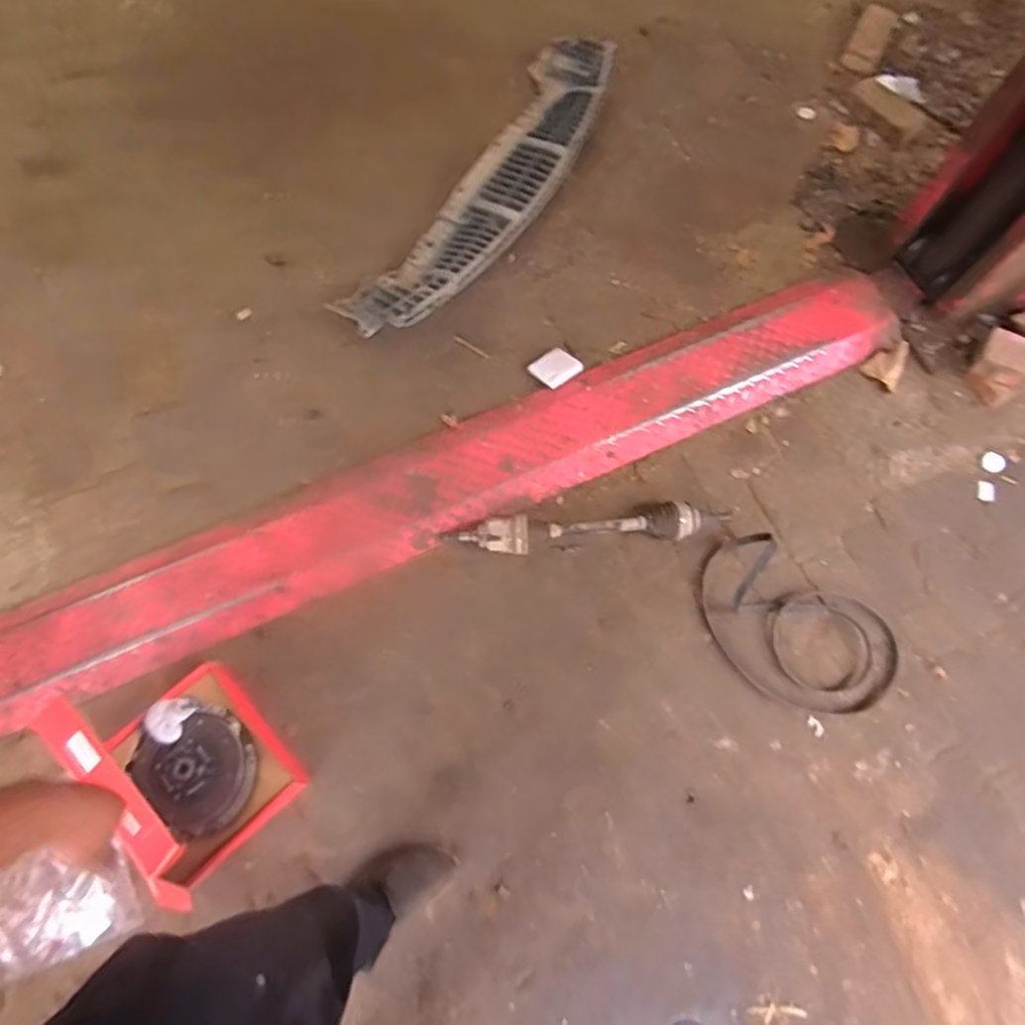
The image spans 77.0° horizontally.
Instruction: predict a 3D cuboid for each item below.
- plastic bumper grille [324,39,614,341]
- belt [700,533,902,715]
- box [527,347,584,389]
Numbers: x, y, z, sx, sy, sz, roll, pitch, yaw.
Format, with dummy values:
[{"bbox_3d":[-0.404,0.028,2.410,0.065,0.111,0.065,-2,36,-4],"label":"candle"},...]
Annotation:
[{"bbox_3d":[-0.056,-0.844,1.665,0.311,0.147,0.984,34,74,11],"label":"plastic bumper grille"},{"bbox_3d":[0.592,0.229,1.316,0.418,0.134,0.271,36,75,12],"label":"belt"},{"bbox_3d":[0.108,-0.355,1.585,0.099,0.023,0.110,-42,64,-2],"label":"box"}]

